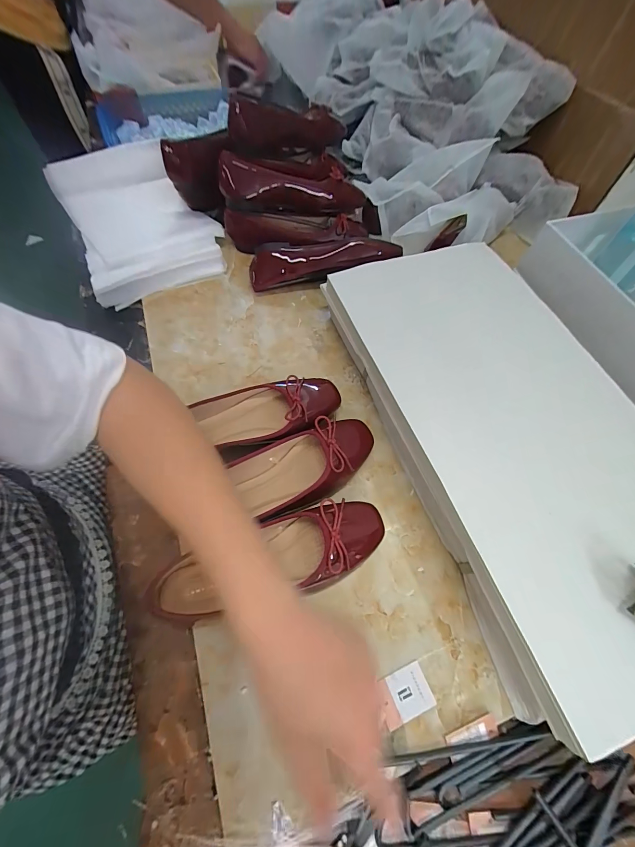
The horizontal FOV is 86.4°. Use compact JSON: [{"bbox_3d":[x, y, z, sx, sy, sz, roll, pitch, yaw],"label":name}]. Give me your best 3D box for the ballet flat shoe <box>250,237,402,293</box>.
[{"bbox_3d":[0.008,-0.261,0.545,0.245,0.051,0.062,-6,62,9],"label":"ballet flat shoe"}]

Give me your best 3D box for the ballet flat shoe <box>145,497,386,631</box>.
[{"bbox_3d":[-0.049,0.142,0.347,0.248,0.059,0.078,-15,64,-10],"label":"ballet flat shoe"}]

